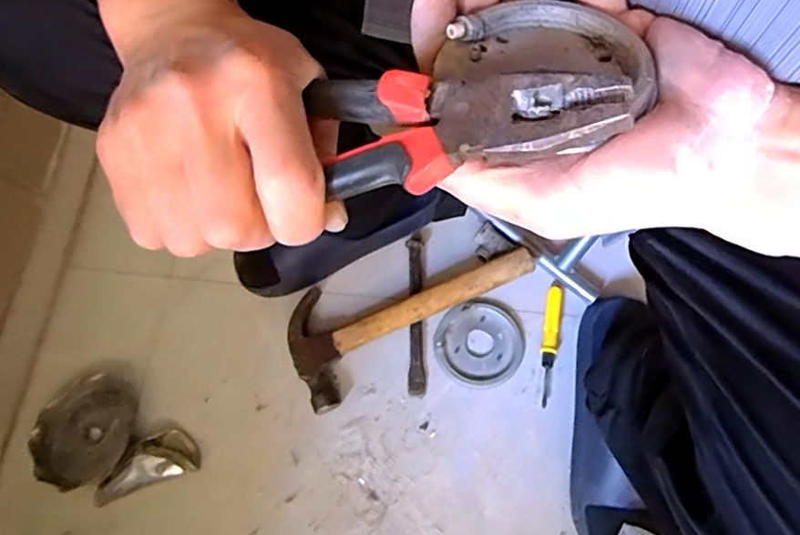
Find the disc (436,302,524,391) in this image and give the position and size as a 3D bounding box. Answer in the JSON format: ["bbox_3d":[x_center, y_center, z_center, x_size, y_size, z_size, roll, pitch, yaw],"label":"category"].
[{"bbox_3d":[0.092,0.090,0.670,0.100,0.012,0.099,-1,71,2],"label":"disc"}]

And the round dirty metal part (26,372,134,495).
[{"bbox_3d":[-0.363,0.184,0.650,0.106,0.023,0.123,14,72,7],"label":"round dirty metal part"}]

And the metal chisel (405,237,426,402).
[{"bbox_3d":[0.019,0.058,0.692,0.021,0.019,0.192,0,71,2],"label":"metal chisel"}]

